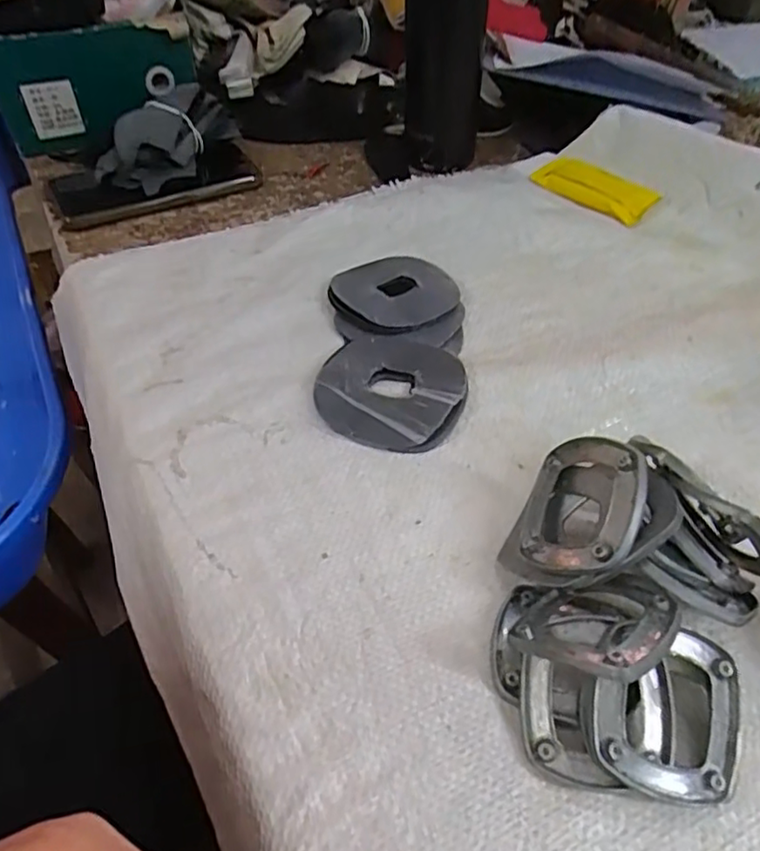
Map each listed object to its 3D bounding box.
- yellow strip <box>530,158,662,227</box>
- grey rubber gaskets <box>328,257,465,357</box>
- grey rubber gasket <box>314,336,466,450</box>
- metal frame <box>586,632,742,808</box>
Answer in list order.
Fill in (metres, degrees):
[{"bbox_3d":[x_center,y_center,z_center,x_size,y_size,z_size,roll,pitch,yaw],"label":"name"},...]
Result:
[{"bbox_3d":[0.174,-0.198,0.525,0.038,0.017,0.099,-35,57,-28],"label":"yellow strip"},{"bbox_3d":[0.011,-0.087,0.429,0.088,0.009,0.095,3,48,3],"label":"grey rubber gaskets"},{"bbox_3d":[0.007,-0.025,0.374,0.082,0.016,0.083,0,48,0],"label":"grey rubber gasket"},{"bbox_3d":[0.108,0.109,0.242,0.060,0.007,0.059,15,69,1],"label":"metal frame"}]

